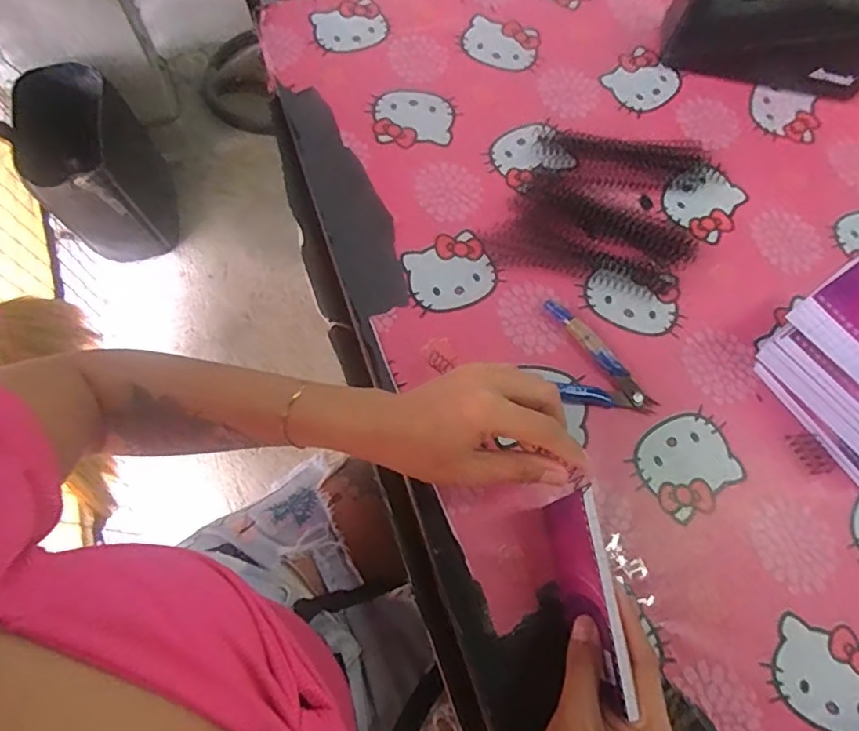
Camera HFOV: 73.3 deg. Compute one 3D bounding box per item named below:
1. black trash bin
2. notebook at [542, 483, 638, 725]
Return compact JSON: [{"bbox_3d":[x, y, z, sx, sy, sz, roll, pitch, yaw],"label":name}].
[{"bbox_3d":[-0.746,-0.451,1.323,0.257,0.290,0.328,-28,73,-11],"label":"black trash bin"},{"bbox_3d":[0.104,0.153,0.387,0.009,0.091,0.127,-6,71,-8],"label":"notebook"}]

